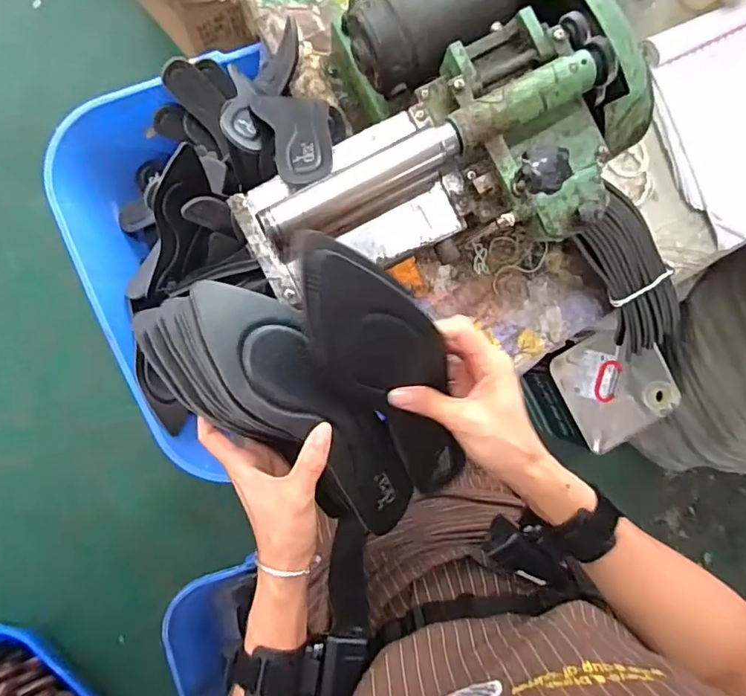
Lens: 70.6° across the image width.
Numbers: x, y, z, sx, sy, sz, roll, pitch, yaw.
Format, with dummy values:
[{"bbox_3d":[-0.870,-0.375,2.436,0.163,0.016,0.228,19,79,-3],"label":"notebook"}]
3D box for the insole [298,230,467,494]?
[{"bbox_3d":[0.016,0.025,0.386,0.075,0.031,0.242,-31,125,-5],"label":"insole"}]

